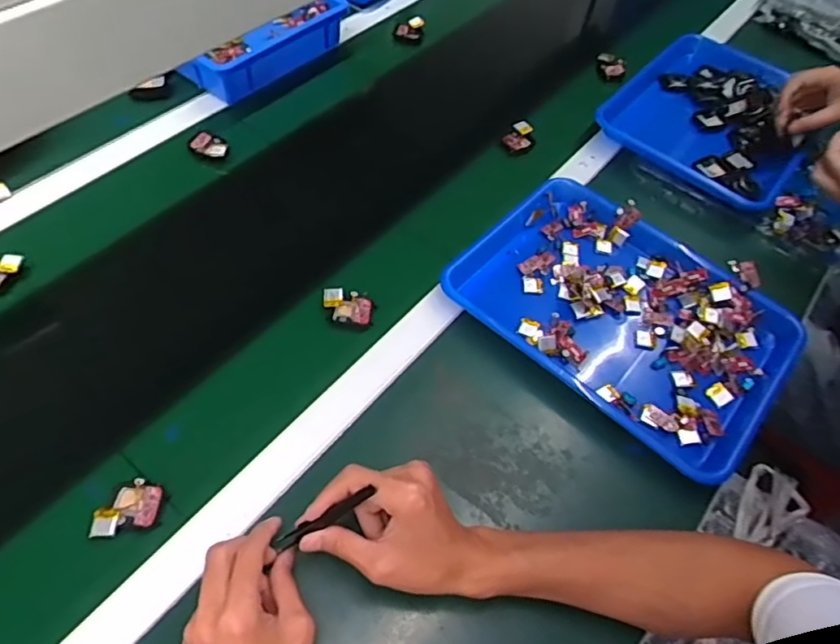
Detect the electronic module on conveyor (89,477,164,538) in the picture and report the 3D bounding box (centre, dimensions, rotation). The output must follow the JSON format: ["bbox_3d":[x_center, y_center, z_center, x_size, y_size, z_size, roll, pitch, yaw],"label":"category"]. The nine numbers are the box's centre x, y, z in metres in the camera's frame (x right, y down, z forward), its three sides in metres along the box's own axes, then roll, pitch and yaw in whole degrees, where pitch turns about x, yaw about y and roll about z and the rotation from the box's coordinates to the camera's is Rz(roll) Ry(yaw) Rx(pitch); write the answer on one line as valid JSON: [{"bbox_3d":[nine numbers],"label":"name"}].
[{"bbox_3d":[-0.240,0.152,0.486,0.055,0.009,0.039,-15,54,-15],"label":"electronic module on conveyor"}]

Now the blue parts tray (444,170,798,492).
[{"bbox_3d":[0.212,-0.012,0.633,0.331,0.045,0.242,35,57,21],"label":"blue parts tray"}]

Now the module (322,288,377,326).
[{"bbox_3d":[-0.076,-0.016,0.619,0.056,0.006,0.037,12,71,6],"label":"module"}]

